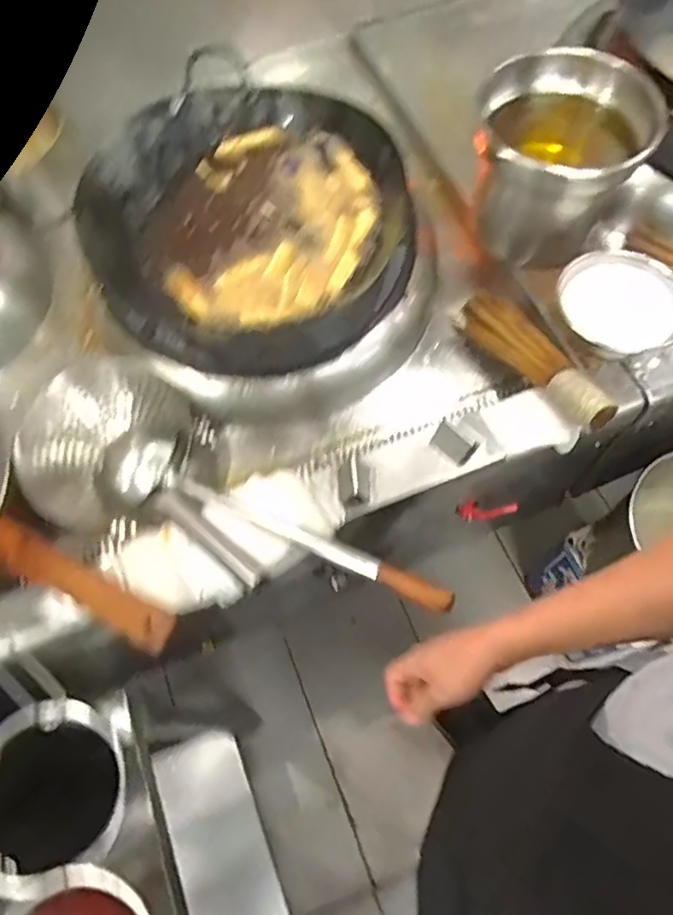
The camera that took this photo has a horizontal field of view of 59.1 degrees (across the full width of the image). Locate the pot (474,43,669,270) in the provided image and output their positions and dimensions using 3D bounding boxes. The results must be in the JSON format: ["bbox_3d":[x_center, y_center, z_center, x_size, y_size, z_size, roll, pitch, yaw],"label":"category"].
[{"bbox_3d":[0.301,-0.398,0.833,0.212,0.208,0.210,-1,65,3],"label":"pot"}]

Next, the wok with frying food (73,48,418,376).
[{"bbox_3d":[-0.108,-0.324,0.829,0.396,0.153,0.407,-1,65,3],"label":"wok with frying food"}]

